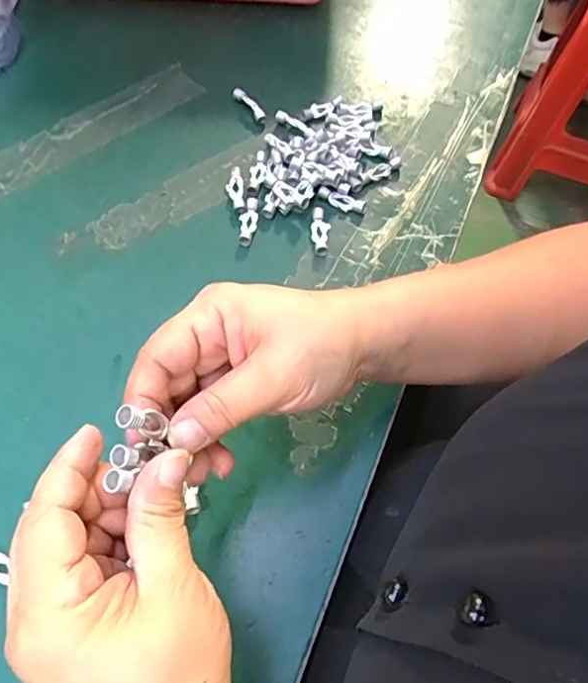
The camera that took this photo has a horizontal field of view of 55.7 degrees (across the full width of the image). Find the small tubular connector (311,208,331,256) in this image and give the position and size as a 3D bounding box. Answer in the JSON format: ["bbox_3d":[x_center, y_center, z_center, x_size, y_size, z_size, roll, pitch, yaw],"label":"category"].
[{"bbox_3d":[0.019,-0.078,0.394,0.013,0.008,0.036,5,63,0],"label":"small tubular connector"}]

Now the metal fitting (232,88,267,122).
[{"bbox_3d":[-0.036,-0.192,0.450,0.009,0.008,0.038,-37,71,-19],"label":"metal fitting"}]

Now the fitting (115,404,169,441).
[{"bbox_3d":[-0.059,0.032,0.222,0.010,0.028,0.010,-7,67,16],"label":"fitting"}]

